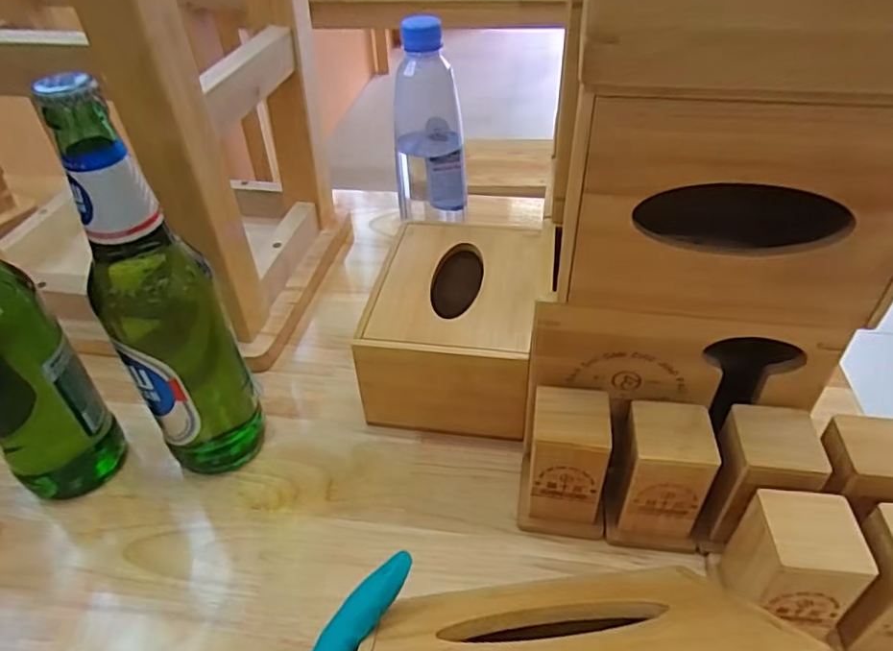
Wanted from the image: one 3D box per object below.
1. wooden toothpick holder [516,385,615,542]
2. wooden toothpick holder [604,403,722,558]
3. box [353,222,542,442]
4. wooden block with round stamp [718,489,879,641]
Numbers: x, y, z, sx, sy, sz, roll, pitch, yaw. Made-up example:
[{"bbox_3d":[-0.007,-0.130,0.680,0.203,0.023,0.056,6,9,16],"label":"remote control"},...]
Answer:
[{"bbox_3d":[0.074,0.087,0.373,0.050,0.088,0.049,5,42,8],"label":"wooden toothpick holder"},{"bbox_3d":[0.127,0.091,0.360,0.052,0.083,0.048,3,42,6],"label":"wooden toothpick holder"},{"bbox_3d":[0.008,0.001,0.474,0.119,0.089,0.163,5,42,8],"label":"box"},{"bbox_3d":[0.176,0.125,0.309,0.049,0.073,0.049,1,42,4],"label":"wooden block with round stamp"}]

